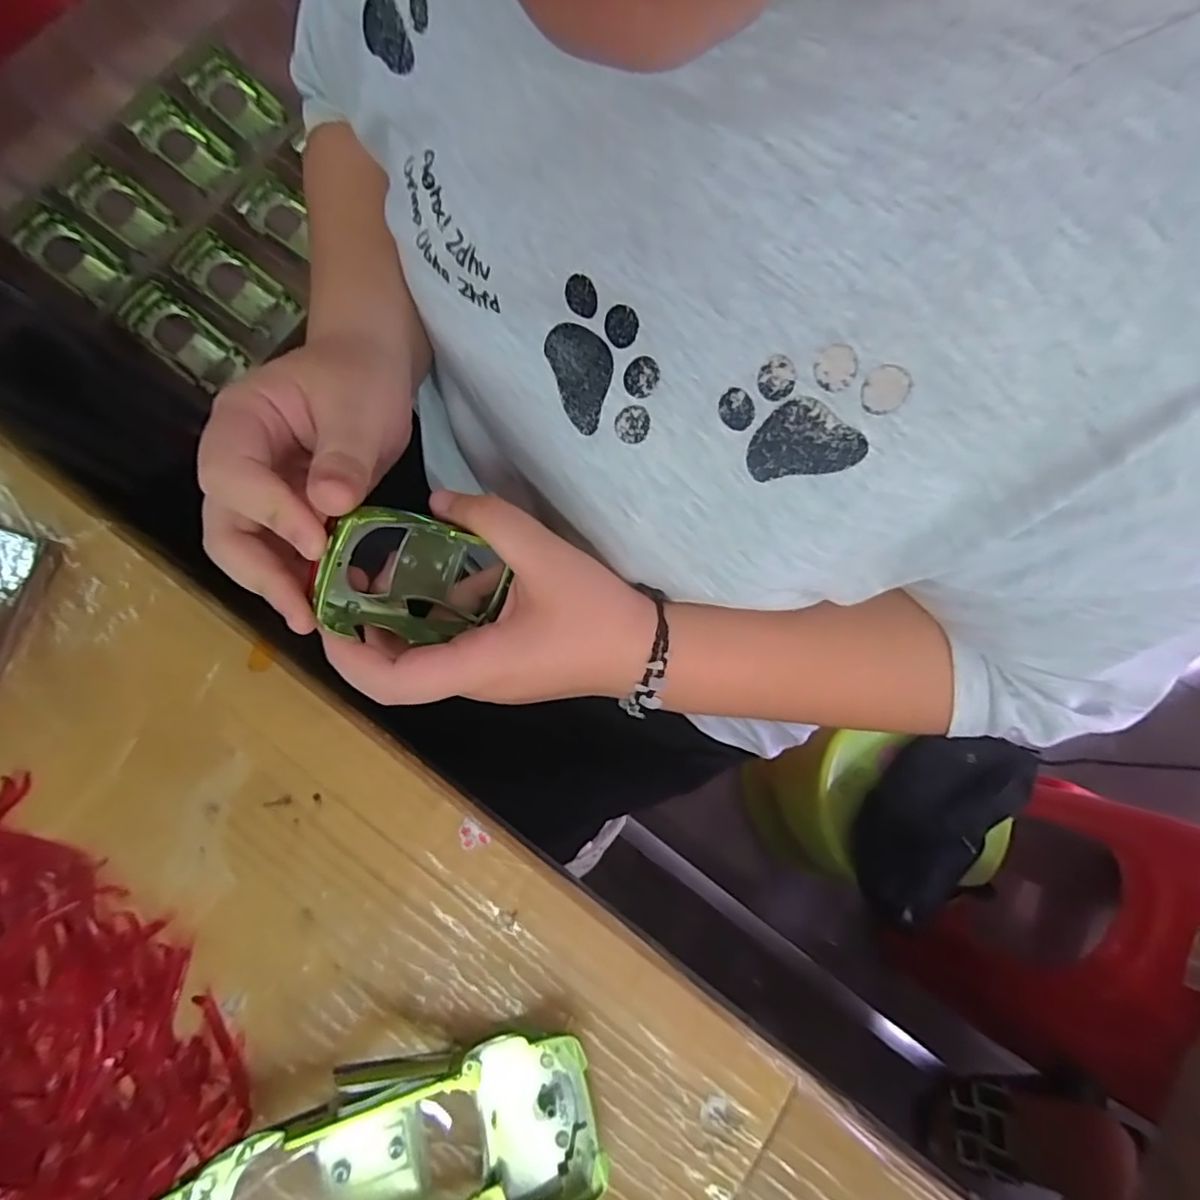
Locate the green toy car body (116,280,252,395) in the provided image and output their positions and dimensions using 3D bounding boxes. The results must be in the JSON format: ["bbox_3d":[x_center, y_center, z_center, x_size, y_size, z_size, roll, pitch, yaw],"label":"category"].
[{"bbox_3d":[-0.395,-0.248,0.546,0.106,0.042,0.054,40,78,-15],"label":"green toy car body"}]

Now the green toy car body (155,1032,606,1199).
[{"bbox_3d":[-0.067,0.184,0.186,0.131,0.037,0.062,-14,78,-5],"label":"green toy car body"}]

